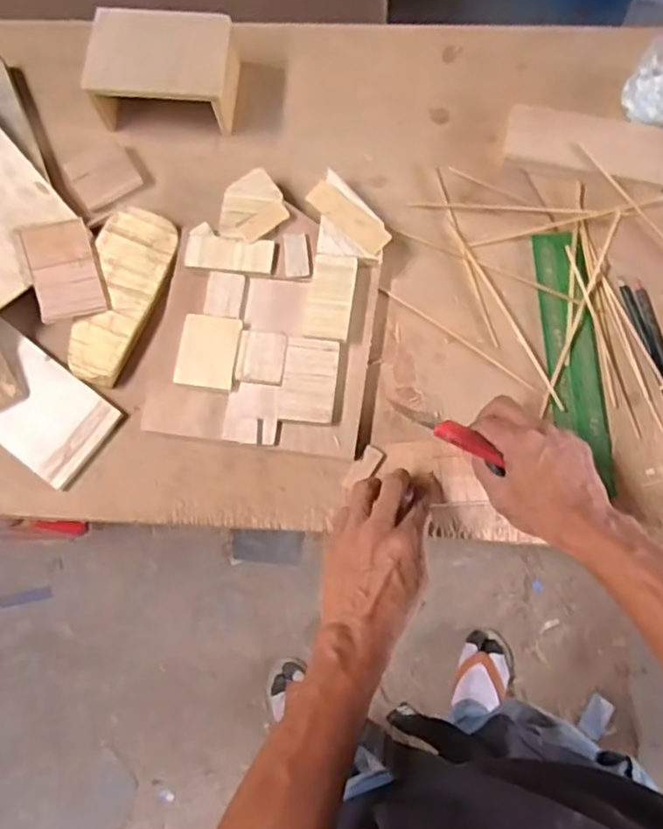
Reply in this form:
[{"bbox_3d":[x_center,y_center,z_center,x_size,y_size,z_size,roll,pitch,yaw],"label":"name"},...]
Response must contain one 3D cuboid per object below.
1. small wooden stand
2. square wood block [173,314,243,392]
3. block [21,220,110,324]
[{"bbox_3d":[-0.164,-0.339,0.631,0.132,0.064,0.099,3,76,3],"label":"small wooden stand"},{"bbox_3d":[-0.110,-0.057,0.572,0.052,0.011,0.063,8,76,5],"label":"square wood block"},{"bbox_3d":[-0.248,-0.135,0.594,0.056,0.020,0.093,-19,75,-2],"label":"block"}]

